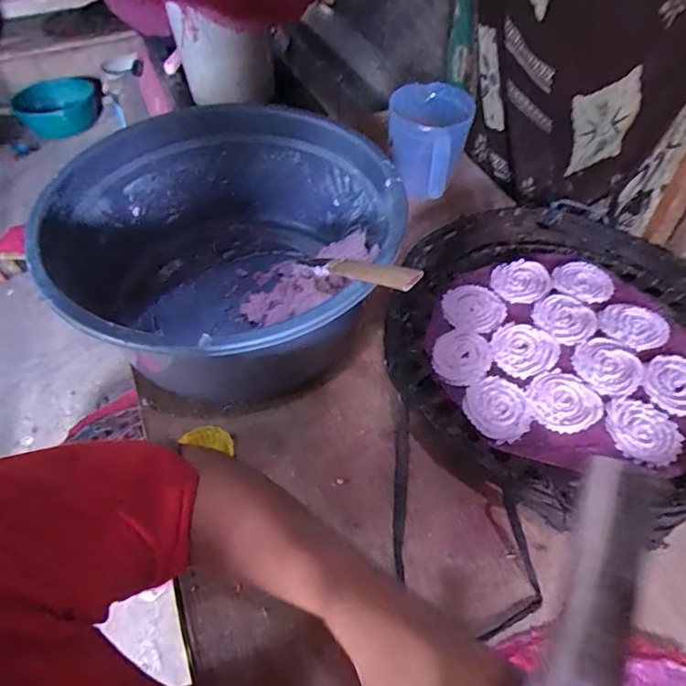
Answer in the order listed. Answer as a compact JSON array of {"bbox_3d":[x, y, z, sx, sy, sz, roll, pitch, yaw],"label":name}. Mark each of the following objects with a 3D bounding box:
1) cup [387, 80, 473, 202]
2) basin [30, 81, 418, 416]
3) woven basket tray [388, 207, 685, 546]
[{"bbox_3d":[0.131,-0.314,0.801,0.116,0.118,0.139,1,51,2],"label":"cup"},{"bbox_3d":[-0.127,-0.099,0.630,0.379,0.188,0.386,-1,51,1],"label":"basin"},{"bbox_3d":[0.281,0.001,0.627,0.433,0.061,0.448,3,51,4],"label":"woven basket tray"}]

